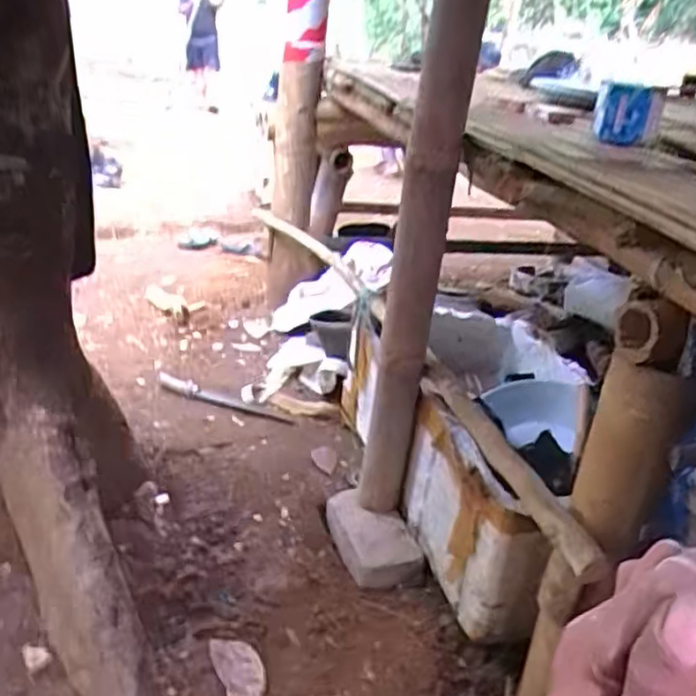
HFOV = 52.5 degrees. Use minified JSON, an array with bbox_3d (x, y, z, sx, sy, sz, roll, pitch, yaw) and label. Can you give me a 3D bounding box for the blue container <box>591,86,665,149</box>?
[{"bbox_3d":[0.413,-0.344,1.046,0.092,0.076,0.085,13,25,17],"label":"blue container"}]

